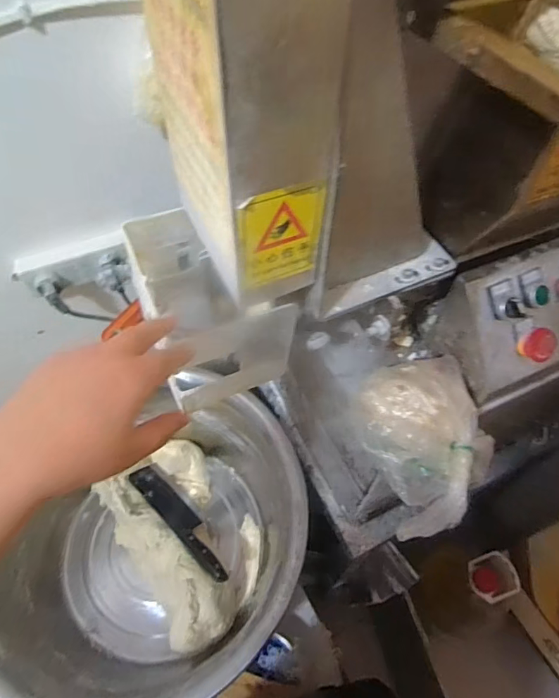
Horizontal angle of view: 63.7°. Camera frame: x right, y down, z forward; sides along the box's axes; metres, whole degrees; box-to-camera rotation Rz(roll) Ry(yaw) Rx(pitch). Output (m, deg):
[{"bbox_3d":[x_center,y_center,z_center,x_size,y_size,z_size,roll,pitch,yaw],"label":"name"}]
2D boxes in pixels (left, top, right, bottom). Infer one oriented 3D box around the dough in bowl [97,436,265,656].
[{"bbox_3d":[-0.188,0.376,0.927,0.233,0.154,0.369,-35,63,-22],"label":"dough in bowl"}]

